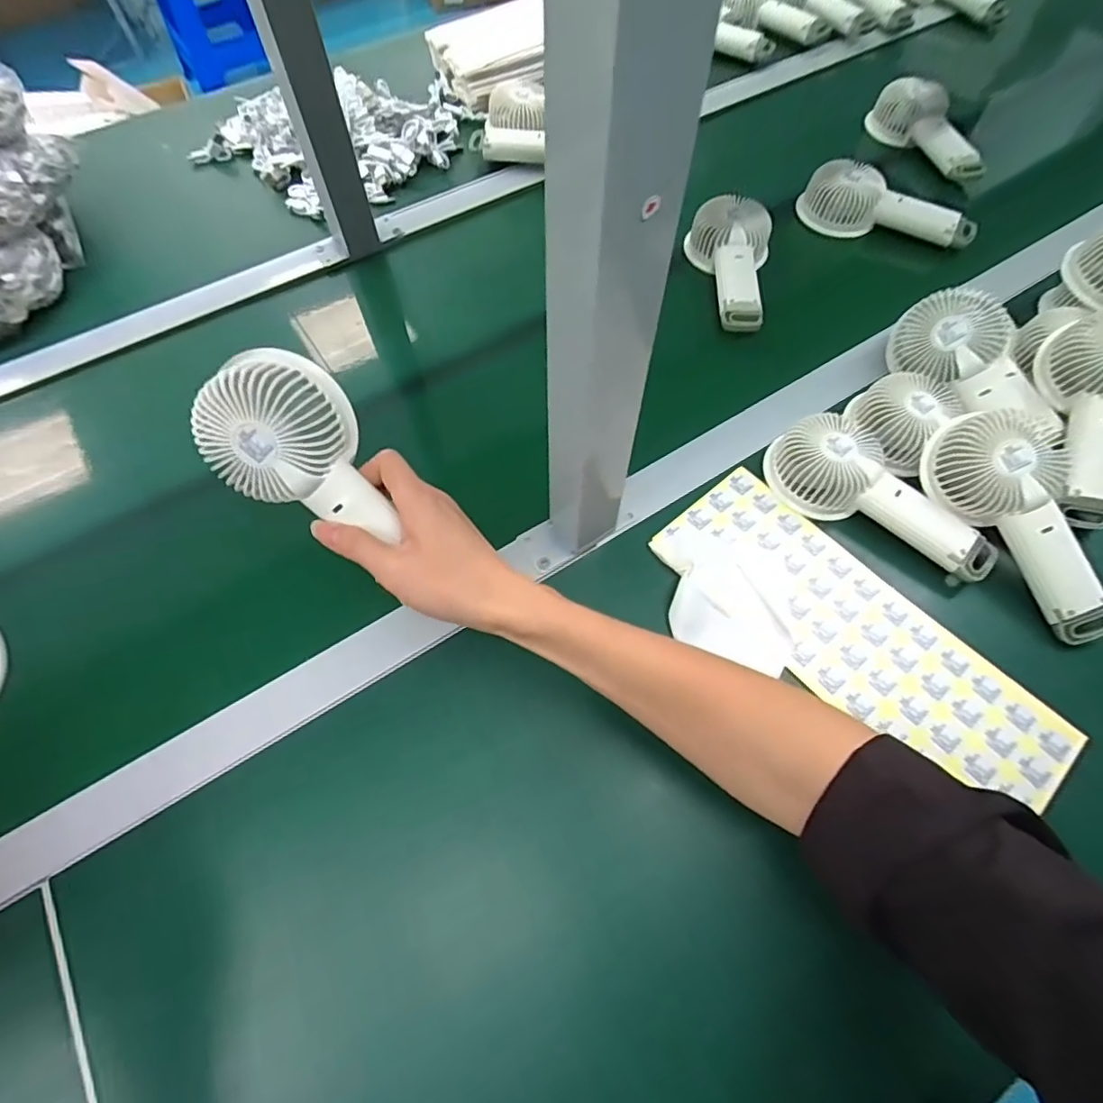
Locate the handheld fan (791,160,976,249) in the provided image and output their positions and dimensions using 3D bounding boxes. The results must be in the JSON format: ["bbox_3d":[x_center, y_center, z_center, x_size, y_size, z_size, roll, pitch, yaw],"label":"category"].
[{"bbox_3d":[0.377,-0.388,0.639,0.186,0.050,0.069,19,65,9],"label":"handheld fan"}]

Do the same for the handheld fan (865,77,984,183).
[{"bbox_3d":[0.459,-0.522,0.700,0.058,0.047,0.190,-11,64,-6],"label":"handheld fan"}]

